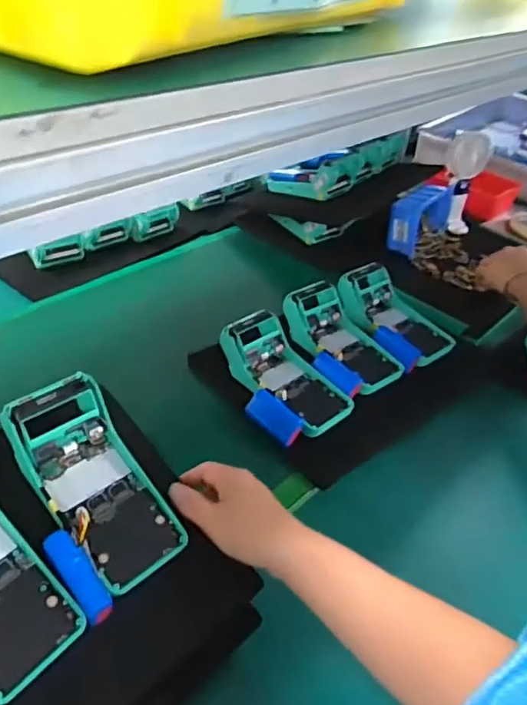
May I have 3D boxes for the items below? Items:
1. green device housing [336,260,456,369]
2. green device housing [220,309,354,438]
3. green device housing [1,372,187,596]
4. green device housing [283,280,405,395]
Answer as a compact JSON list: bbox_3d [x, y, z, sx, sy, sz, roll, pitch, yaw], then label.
[{"bbox_3d":[0.184,-0.057,0.764,0.111,0.053,0.166,-22,46,-29],"label":"green device housing"},{"bbox_3d":[0.027,0.027,0.665,0.081,0.050,0.171,-31,65,-36],"label":"green device housing"},{"bbox_3d":[-0.138,0.106,0.448,0.079,0.055,0.168,-30,82,-36],"label":"green device housing"},{"bbox_3d":[0.100,-0.026,0.715,0.101,0.051,0.170,-18,44,-26],"label":"green device housing"}]

